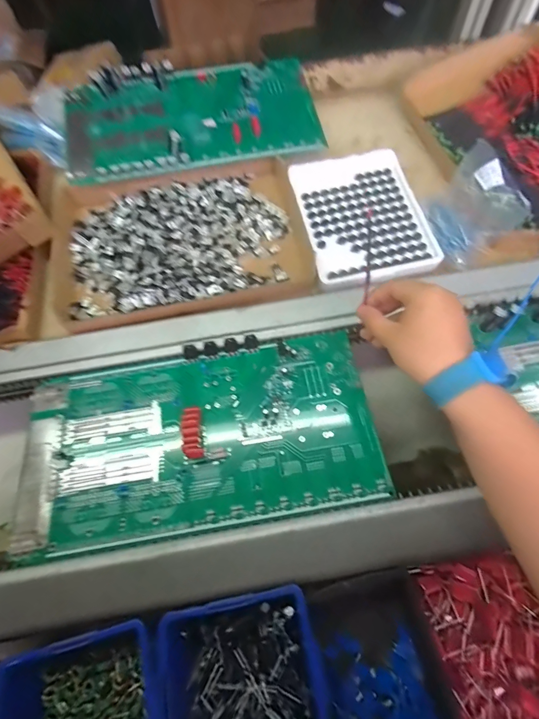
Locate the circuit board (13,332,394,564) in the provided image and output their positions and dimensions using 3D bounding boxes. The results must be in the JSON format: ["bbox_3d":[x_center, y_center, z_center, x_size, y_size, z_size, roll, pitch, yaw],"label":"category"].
[{"bbox_3d":[-0.074,0.074,0.353,0.351,0.020,0.182,-9,68,-2],"label":"circuit board"}]

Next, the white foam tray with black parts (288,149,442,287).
[{"bbox_3d":[0.122,-0.193,0.453,0.154,0.018,0.206,-11,68,-3],"label":"white foam tray with black parts"}]

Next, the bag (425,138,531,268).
[{"bbox_3d":[0.245,-0.184,0.404,0.104,0.092,0.100,32,69,19],"label":"bag"}]

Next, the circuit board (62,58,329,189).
[{"bbox_3d":[-0.112,-0.356,0.494,0.350,0.064,0.183,-13,68,-4],"label":"circuit board"}]

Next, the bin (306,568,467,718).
[{"bbox_3d":[0.094,0.252,0.270,0.101,0.052,0.143,-11,70,-1],"label":"bin"}]

